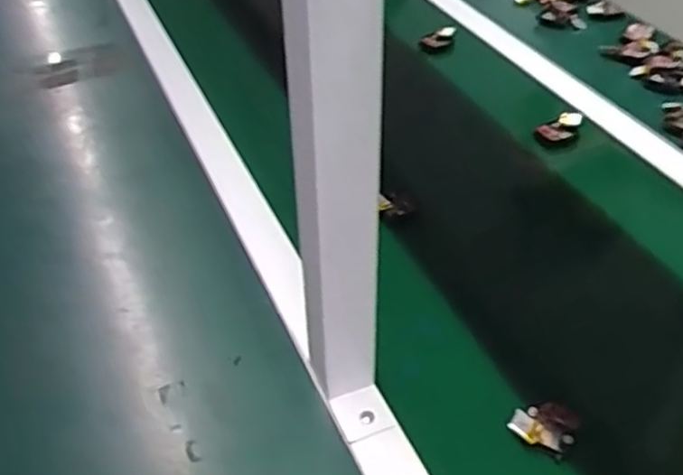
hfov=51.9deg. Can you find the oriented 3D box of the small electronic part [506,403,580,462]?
[{"bbox_3d":[0.148,0.136,0.512,0.043,0.014,0.046,25,47,26],"label":"small electronic part"}]

